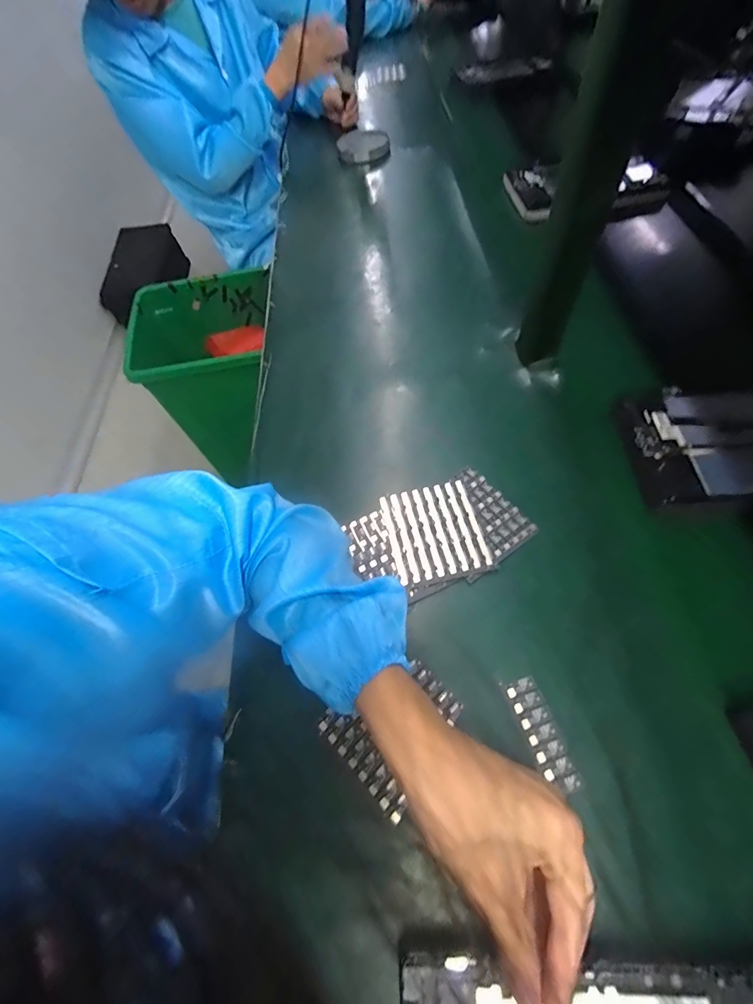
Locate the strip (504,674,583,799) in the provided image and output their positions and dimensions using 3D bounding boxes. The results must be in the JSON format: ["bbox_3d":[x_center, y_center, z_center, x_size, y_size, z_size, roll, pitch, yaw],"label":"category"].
[{"bbox_3d":[0.132,0.183,0.327,0.026,0.006,0.080,-17,63,-5],"label":"strip"}]

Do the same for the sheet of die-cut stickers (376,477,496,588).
[{"bbox_3d":[0.059,0.031,0.423,0.093,0.004,0.106,-14,61,-3],"label":"sheet of die-cut stickers"}]

